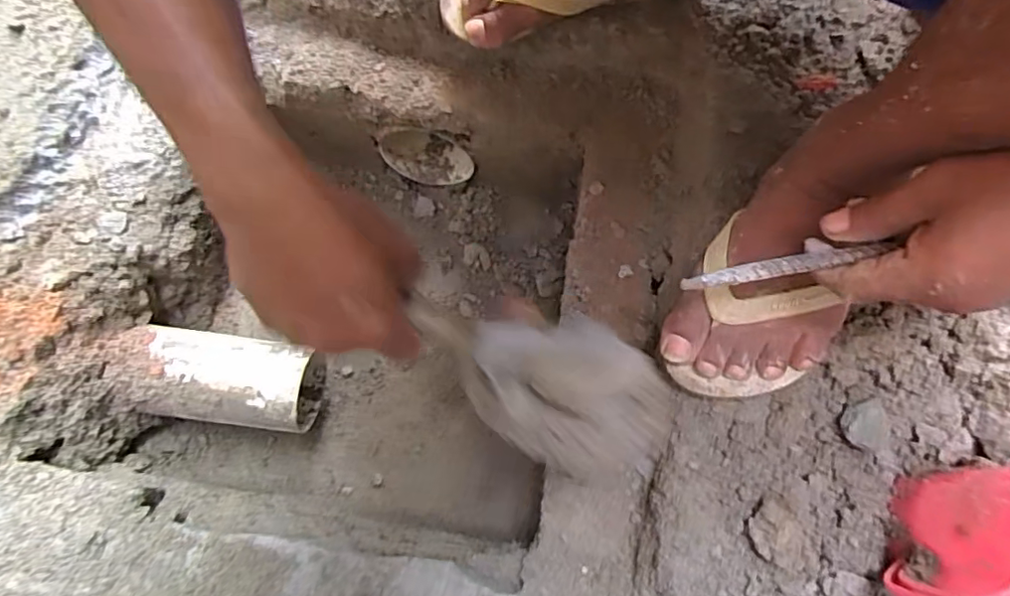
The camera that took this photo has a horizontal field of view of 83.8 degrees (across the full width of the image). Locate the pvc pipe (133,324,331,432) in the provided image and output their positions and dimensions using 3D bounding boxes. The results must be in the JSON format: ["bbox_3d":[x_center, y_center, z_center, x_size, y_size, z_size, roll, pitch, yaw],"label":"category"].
[{"bbox_3d":[-0.278,0.078,0.557,0.173,0.078,0.088,14,72,-16],"label":"pvc pipe"}]

